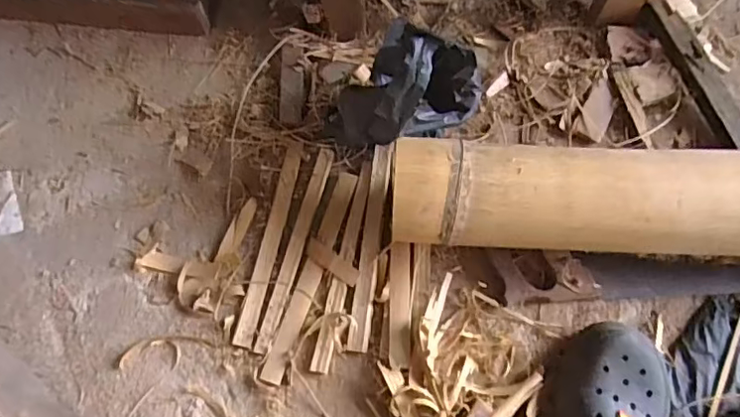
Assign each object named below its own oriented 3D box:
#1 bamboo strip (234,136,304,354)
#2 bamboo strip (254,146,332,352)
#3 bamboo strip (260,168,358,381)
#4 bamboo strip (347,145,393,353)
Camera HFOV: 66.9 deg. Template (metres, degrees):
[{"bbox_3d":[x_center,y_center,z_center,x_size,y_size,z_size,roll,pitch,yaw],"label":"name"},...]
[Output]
[{"bbox_3d":[-0.125,0.038,0.711,0.025,0.005,0.271,9,68,8],"label":"bamboo strip"},{"bbox_3d":[-0.091,0.045,0.703,0.021,0.006,0.271,13,67,9],"label":"bamboo strip"},{"bbox_3d":[-0.070,0.078,0.691,0.027,0.011,0.274,16,67,10],"label":"bamboo strip"},{"bbox_3d":[0.002,0.042,0.694,0.024,0.010,0.262,3,70,13],"label":"bamboo strip"}]

